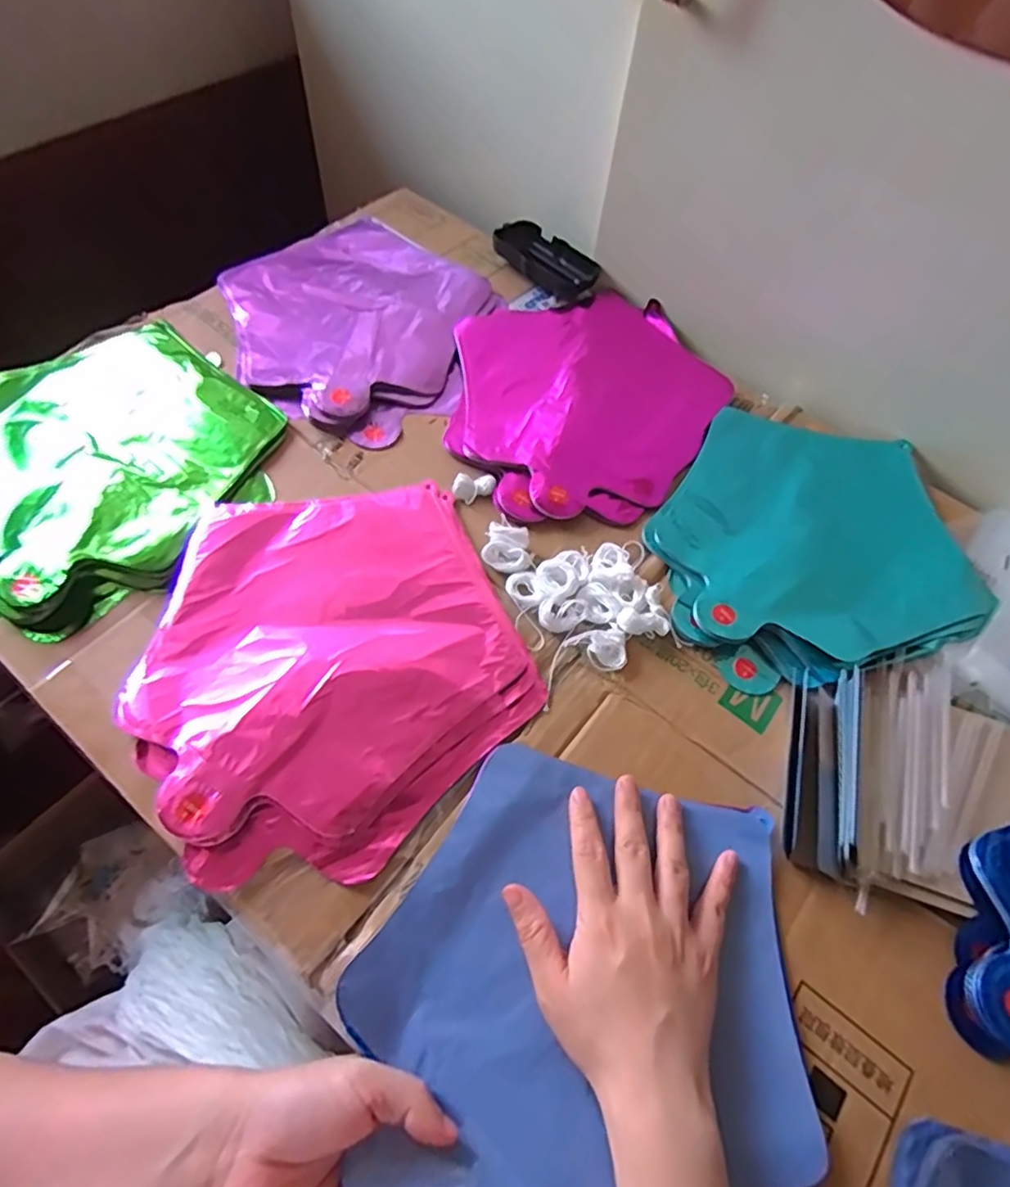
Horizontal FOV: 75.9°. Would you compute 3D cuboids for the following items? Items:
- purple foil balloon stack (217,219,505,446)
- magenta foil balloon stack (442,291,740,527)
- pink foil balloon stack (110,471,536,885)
[{"bbox_3d":[-0.130,-0.246,0.572,0.243,0.021,0.234,33,63,13],"label":"purple foil balloon stack"},{"bbox_3d":[0.073,-0.165,0.543,0.229,0.024,0.246,-2,61,-6],"label":"magenta foil balloon stack"},{"bbox_3d":[-0.110,0.037,0.407,0.225,0.018,0.243,-20,64,-16],"label":"pink foil balloon stack"}]

